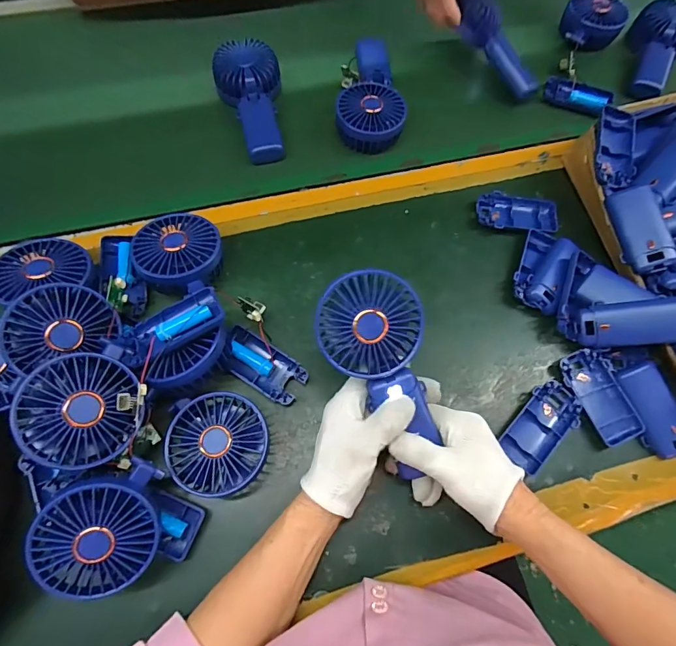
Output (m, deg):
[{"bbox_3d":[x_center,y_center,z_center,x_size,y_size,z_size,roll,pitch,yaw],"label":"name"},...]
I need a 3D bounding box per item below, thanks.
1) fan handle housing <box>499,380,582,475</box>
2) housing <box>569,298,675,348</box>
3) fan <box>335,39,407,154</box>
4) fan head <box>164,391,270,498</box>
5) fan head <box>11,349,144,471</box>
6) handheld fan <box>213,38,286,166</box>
[{"bbox_3d":[0.203,0.102,0.426,0.091,0.015,0.046,-41,74,-17],"label":"fan handle housing"},{"bbox_3d":[0.294,0.001,0.431,0.097,0.020,0.043,-8,88,31],"label":"housing"},{"bbox_3d":[0.047,-0.324,0.570,0.083,0.039,0.211,6,67,0],"label":"fan"},{"bbox_3d":[-0.106,0.109,0.382,0.086,0.039,0.085,1,67,-2],"label":"fan head"},{"bbox_3d":[-0.199,0.067,0.329,0.083,0.025,0.083,19,68,-35],"label":"fan head"},{"bbox_3d":[-0.113,-0.287,0.546,0.083,0.049,0.161,-6,67,-5],"label":"handheld fan"}]

